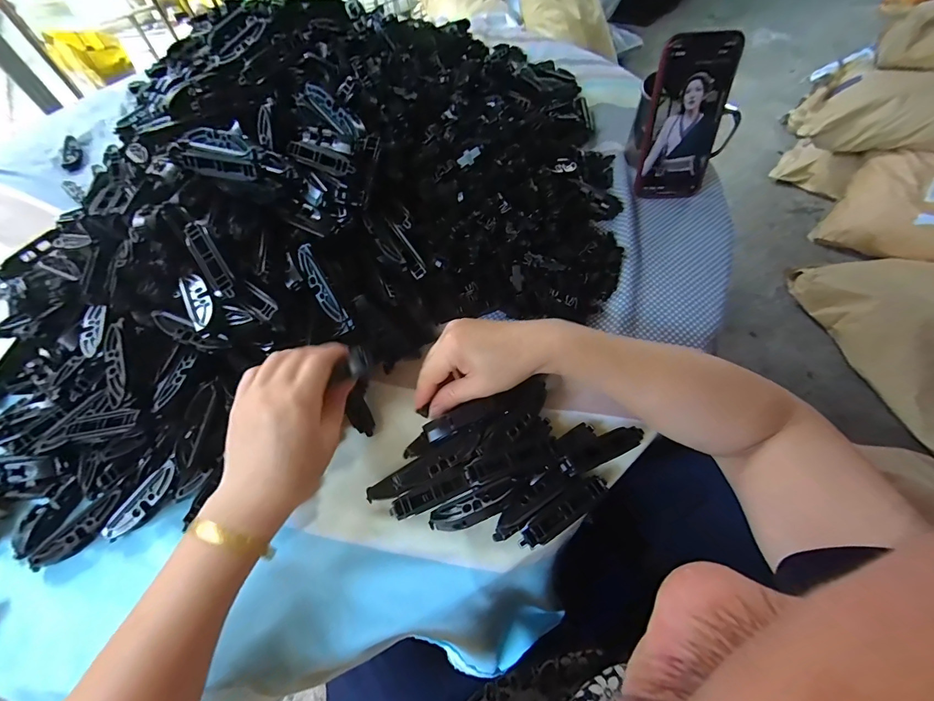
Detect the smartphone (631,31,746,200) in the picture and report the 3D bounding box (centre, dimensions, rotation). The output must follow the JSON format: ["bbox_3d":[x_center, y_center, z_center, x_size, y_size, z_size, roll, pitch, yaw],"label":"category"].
[{"bbox_3d":[0.238,-0.251,0.437,0.075,0.155,0.013,5,38,11],"label":"smartphone"}]

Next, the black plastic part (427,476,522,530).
[{"bbox_3d":[0.006,0.118,0.302,0.070,0.013,0.023,-20,60,-8],"label":"black plastic part"}]

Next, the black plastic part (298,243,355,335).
[{"bbox_3d":[-0.128,-0.054,0.353,0.017,0.013,0.083,-29,95,-13],"label":"black plastic part"}]

